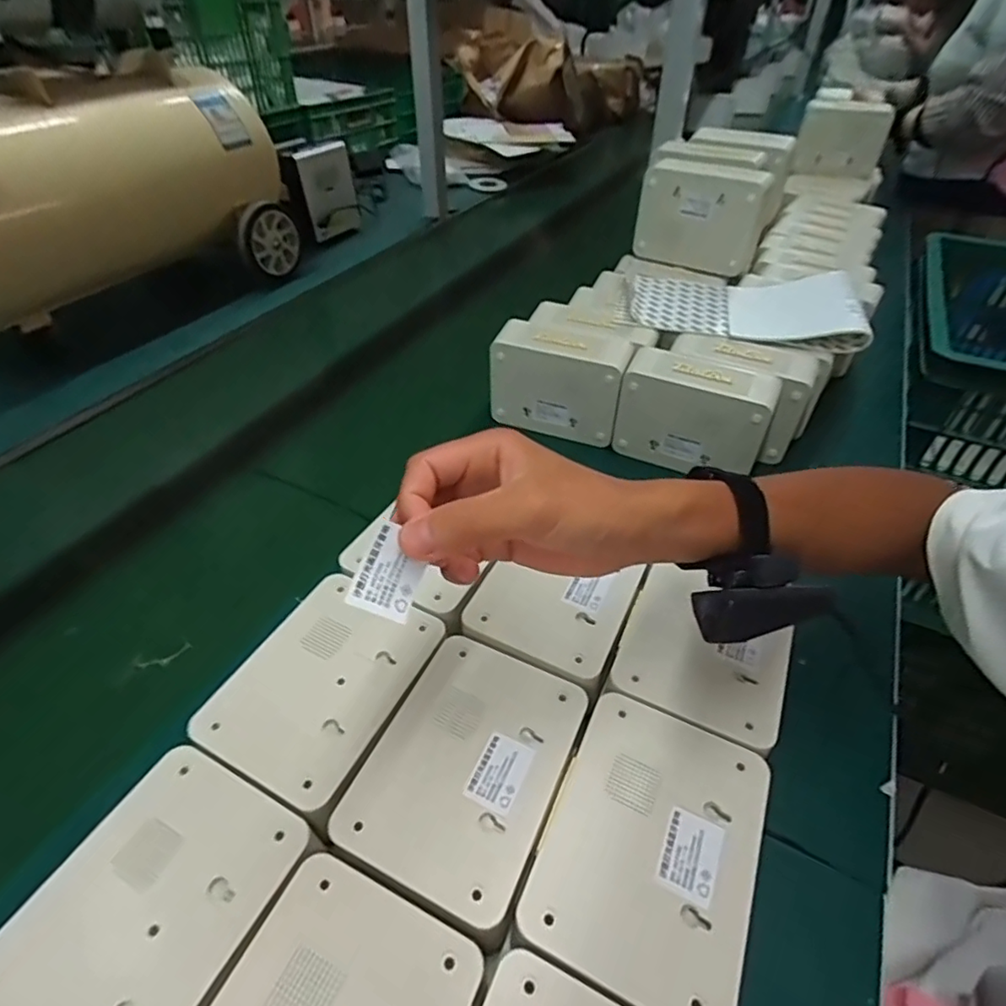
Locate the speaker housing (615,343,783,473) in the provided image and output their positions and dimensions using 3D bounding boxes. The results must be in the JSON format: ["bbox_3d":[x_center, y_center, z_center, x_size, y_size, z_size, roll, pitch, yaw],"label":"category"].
[{"bbox_3d":[0.191,-0.092,0.576,0.139,0.100,0.059,20,46,20],"label":"speaker housing"}]

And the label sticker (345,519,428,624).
[{"bbox_3d":[-0.049,0.032,0.257,0.028,0.005,0.038,27,71,-18],"label":"label sticker"}]

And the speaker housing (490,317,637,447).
[{"bbox_3d":[0.063,-0.133,0.620,0.140,0.109,0.057,16,45,16],"label":"speaker housing"}]

